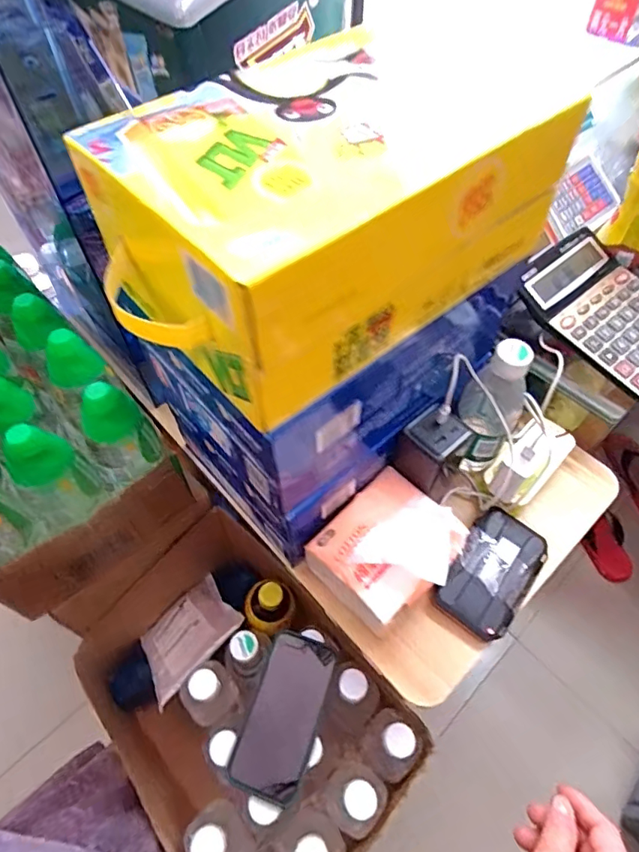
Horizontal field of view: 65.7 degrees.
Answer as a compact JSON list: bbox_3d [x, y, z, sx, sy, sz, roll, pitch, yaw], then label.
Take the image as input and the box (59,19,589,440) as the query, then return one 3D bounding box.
[{"bbox_3d":[-0.004,-0.145,0.333,0.287,0.109,0.183,-35,62,-20],"label":"box"}]

